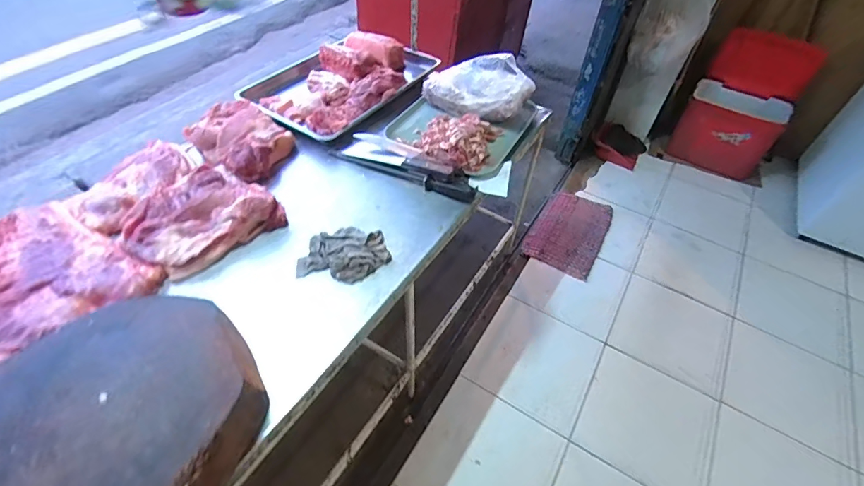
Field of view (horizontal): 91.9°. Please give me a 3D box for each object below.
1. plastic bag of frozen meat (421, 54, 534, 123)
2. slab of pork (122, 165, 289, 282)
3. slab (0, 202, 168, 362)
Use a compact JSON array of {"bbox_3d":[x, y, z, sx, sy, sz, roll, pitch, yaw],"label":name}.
[{"bbox_3d":[0.128,-0.462,1.230,0.317,0.143,0.115,18,49,10],"label":"plastic bag of frozen meat"},{"bbox_3d":[-0.509,-0.061,0.919,0.285,0.075,0.225,-35,60,-30],"label":"slab of pork"},{"bbox_3d":[-0.757,0.069,0.785,0.366,0.049,0.320,31,53,21],"label":"slab"}]

